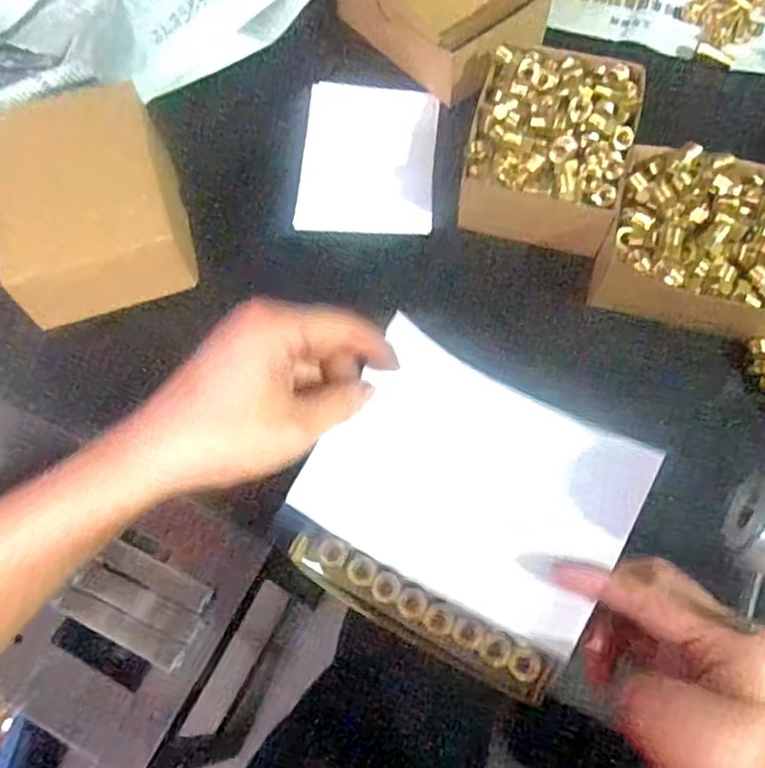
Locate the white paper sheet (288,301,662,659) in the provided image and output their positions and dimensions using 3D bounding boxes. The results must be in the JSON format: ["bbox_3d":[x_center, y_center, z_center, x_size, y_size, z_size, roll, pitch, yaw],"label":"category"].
[{"bbox_3d":[0.045,0.047,0.319,0.143,0.026,0.105,26,69,12],"label":"white paper sheet"}]

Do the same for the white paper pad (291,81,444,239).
[{"bbox_3d":[-0.012,-0.198,0.569,0.114,0.011,0.160,3,65,3],"label":"white paper pad"}]

